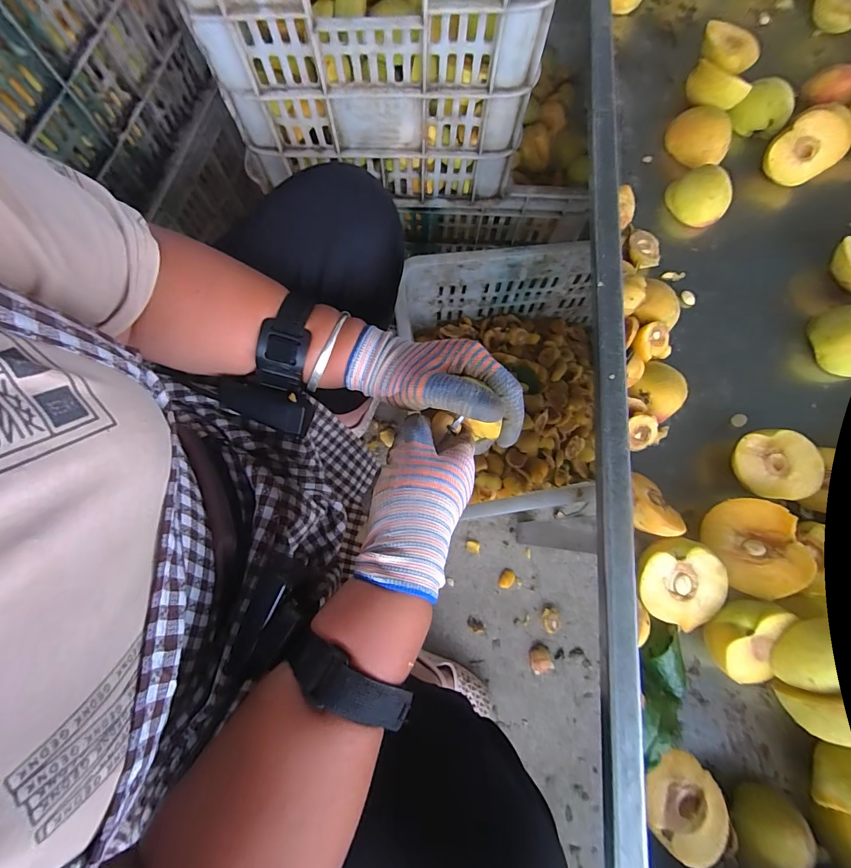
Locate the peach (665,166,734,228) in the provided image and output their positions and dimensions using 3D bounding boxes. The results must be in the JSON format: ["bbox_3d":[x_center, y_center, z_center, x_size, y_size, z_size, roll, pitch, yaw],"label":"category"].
[{"bbox_3d":[0.286,-0.248,0.422,0.058,0.036,0.058,0,77,0],"label":"peach"}]

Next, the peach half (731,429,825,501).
[{"bbox_3d":[0.294,0.028,0.348,0.059,0.035,0.057,-2,77,-1],"label":"peach half"}]

